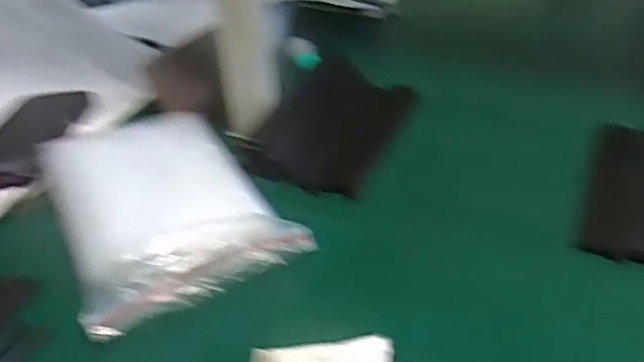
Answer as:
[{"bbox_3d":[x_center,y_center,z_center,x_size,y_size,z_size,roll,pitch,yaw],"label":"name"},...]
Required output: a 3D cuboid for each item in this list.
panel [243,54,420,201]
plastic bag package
[{"bbox_3d":[0.019,-0.061,0.614,0.105,0.020,0.205,18,42,12],"label":"panel"},{"bbox_3d":[-0.124,0.015,0.502,0.147,0.046,0.199,-21,39,-23],"label":"plastic bag package"}]

